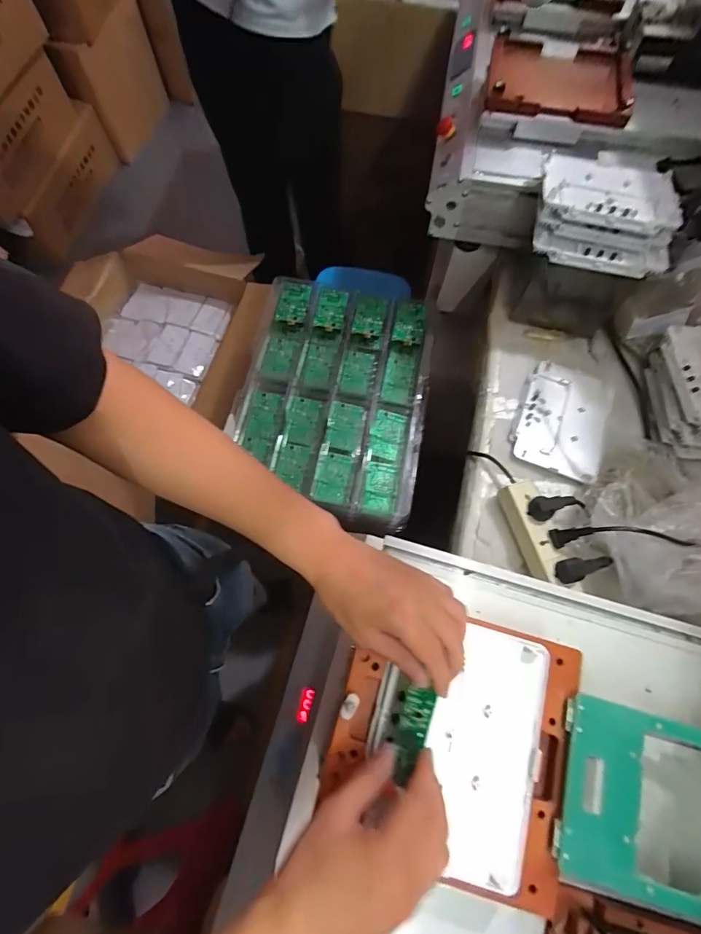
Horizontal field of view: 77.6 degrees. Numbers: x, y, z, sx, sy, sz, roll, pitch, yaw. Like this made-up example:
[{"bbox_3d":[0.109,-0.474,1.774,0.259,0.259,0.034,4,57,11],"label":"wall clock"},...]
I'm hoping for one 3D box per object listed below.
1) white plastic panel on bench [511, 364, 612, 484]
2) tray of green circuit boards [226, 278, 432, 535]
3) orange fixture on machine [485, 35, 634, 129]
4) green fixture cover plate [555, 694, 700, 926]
[{"bbox_3d":[0.338,-0.077,0.698,0.128,0.021,0.183,21,74,5],"label":"white plastic panel on bench"},{"bbox_3d":[-0.026,-0.159,0.885,0.357,0.074,0.533,10,73,2],"label":"tray of green circuit boards"},{"bbox_3d":[0.319,-0.593,0.665,0.215,0.033,0.155,19,73,5],"label":"orange fixture on machine"},{"bbox_3d":[0.272,0.281,0.348,0.201,0.013,0.134,15,71,3],"label":"green fixture cover plate"}]

